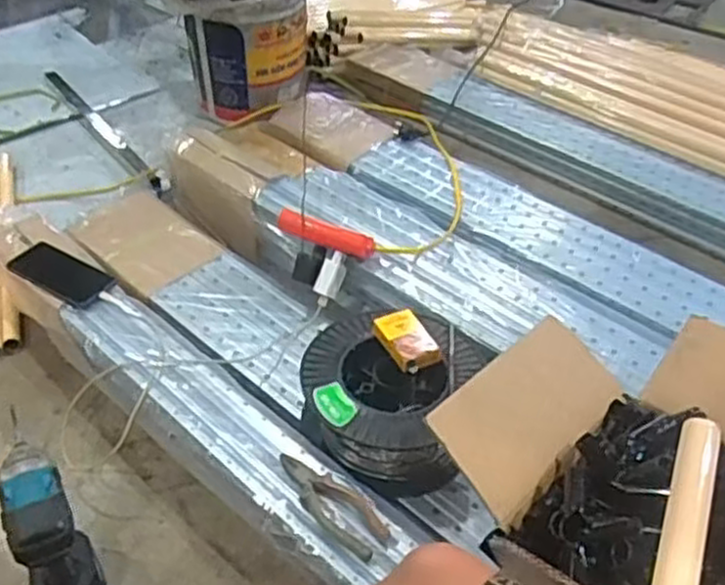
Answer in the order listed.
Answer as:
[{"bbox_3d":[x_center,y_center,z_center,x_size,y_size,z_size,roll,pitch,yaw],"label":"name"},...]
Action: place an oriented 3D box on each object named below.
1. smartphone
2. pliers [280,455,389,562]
[{"bbox_3d":[-0.449,-0.030,1.173,0.167,0.017,0.092,24,40,21],"label":"smartphone"},{"bbox_3d":[-0.040,0.242,0.897,0.158,0.021,0.058,34,49,30],"label":"pliers"}]

